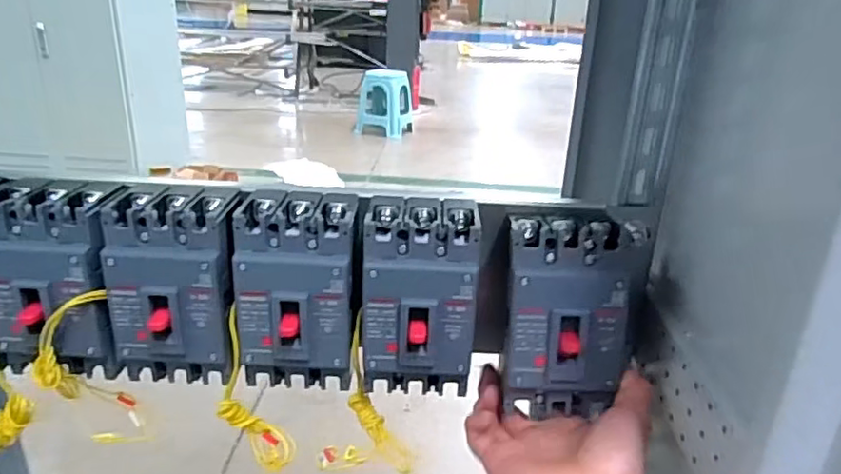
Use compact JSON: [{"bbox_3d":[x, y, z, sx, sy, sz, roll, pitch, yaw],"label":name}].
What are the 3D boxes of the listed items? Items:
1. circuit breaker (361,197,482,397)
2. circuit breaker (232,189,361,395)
[{"bbox_3d":[0.000,0.044,0.428,0.077,0.124,0.066,4,22,3],"label":"circuit breaker"},{"bbox_3d":[-0.086,0.040,0.431,0.078,0.126,0.065,1,22,-4],"label":"circuit breaker"}]

